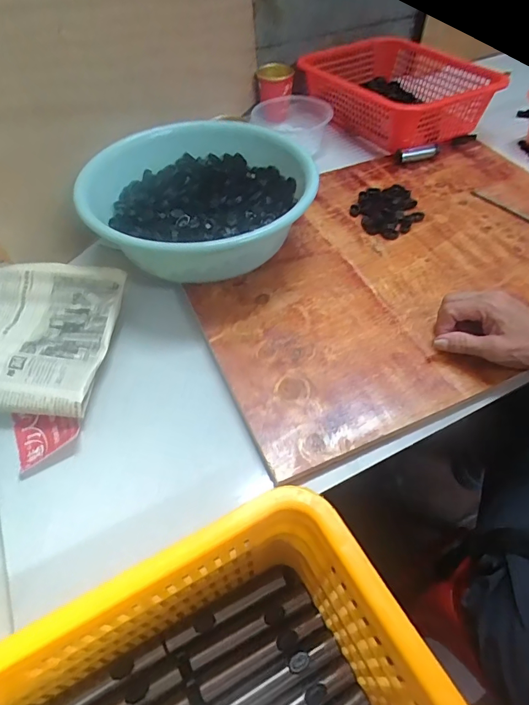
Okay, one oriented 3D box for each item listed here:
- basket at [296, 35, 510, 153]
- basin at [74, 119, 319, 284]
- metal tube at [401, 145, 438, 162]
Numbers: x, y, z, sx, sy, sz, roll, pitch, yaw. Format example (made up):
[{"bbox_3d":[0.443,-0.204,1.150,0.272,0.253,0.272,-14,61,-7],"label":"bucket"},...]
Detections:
[{"bbox_3d":[0.250,-0.524,0.843,0.295,0.092,0.343,-31,58,-20],"label":"basket"},{"bbox_3d":[-0.086,-0.196,0.583,0.282,0.110,0.285,-1,53,1],"label":"basin"},{"bbox_3d":[0.279,-0.357,0.756,0.079,0.018,0.017,-21,56,-14],"label":"metal tube"}]

